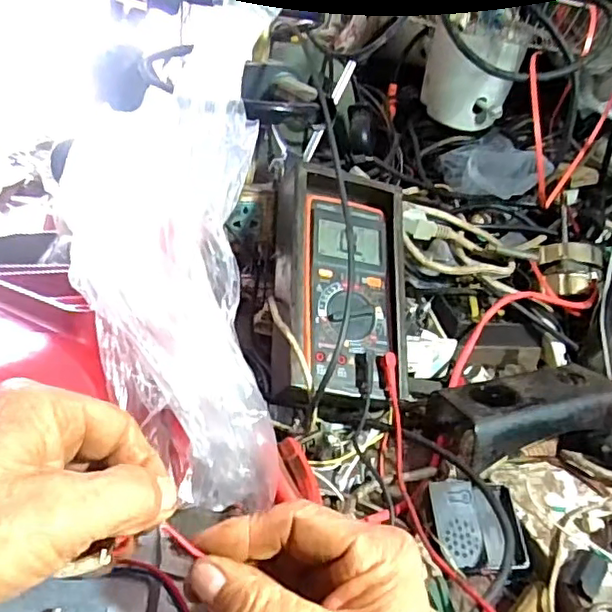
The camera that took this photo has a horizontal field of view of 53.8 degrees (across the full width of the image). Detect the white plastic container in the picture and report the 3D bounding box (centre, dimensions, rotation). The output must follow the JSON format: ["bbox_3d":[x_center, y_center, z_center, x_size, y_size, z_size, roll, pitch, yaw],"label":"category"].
[{"bbox_3d":[0.227,-0.318,0.852,0.103,0.119,0.100,6,28,-4],"label":"white plastic container"}]

